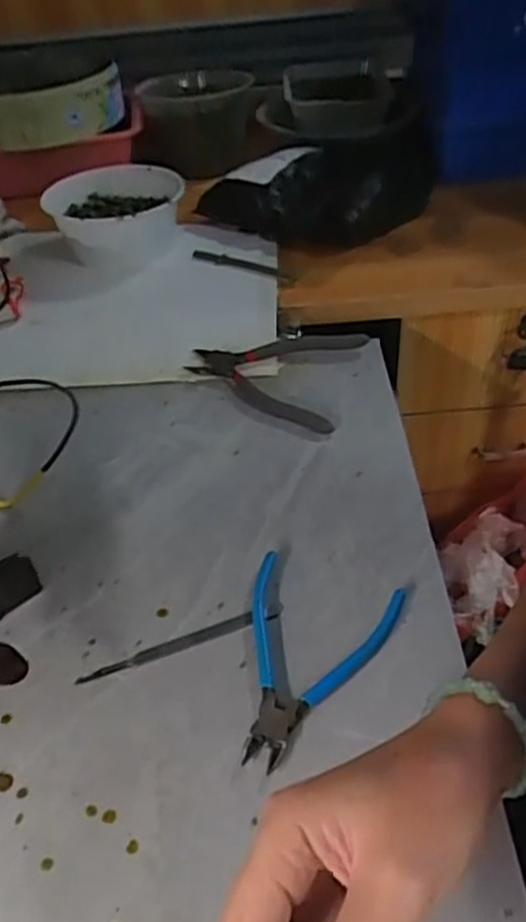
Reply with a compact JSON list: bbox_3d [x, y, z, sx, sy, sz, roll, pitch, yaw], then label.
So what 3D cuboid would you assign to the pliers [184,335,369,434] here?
[{"bbox_3d":[0.006,-0.090,0.678,0.162,0.014,0.143,10,45,17],"label":"pliers"}]

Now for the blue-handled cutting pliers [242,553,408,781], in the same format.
[{"bbox_3d":[0.018,0.125,0.446,0.102,0.014,0.140,17,47,23],"label":"blue-handled cutting pliers"}]

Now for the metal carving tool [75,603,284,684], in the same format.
[{"bbox_3d":[-0.054,0.122,0.466,0.142,0.004,0.010,-17,44,-11],"label":"metal carving tool"}]

